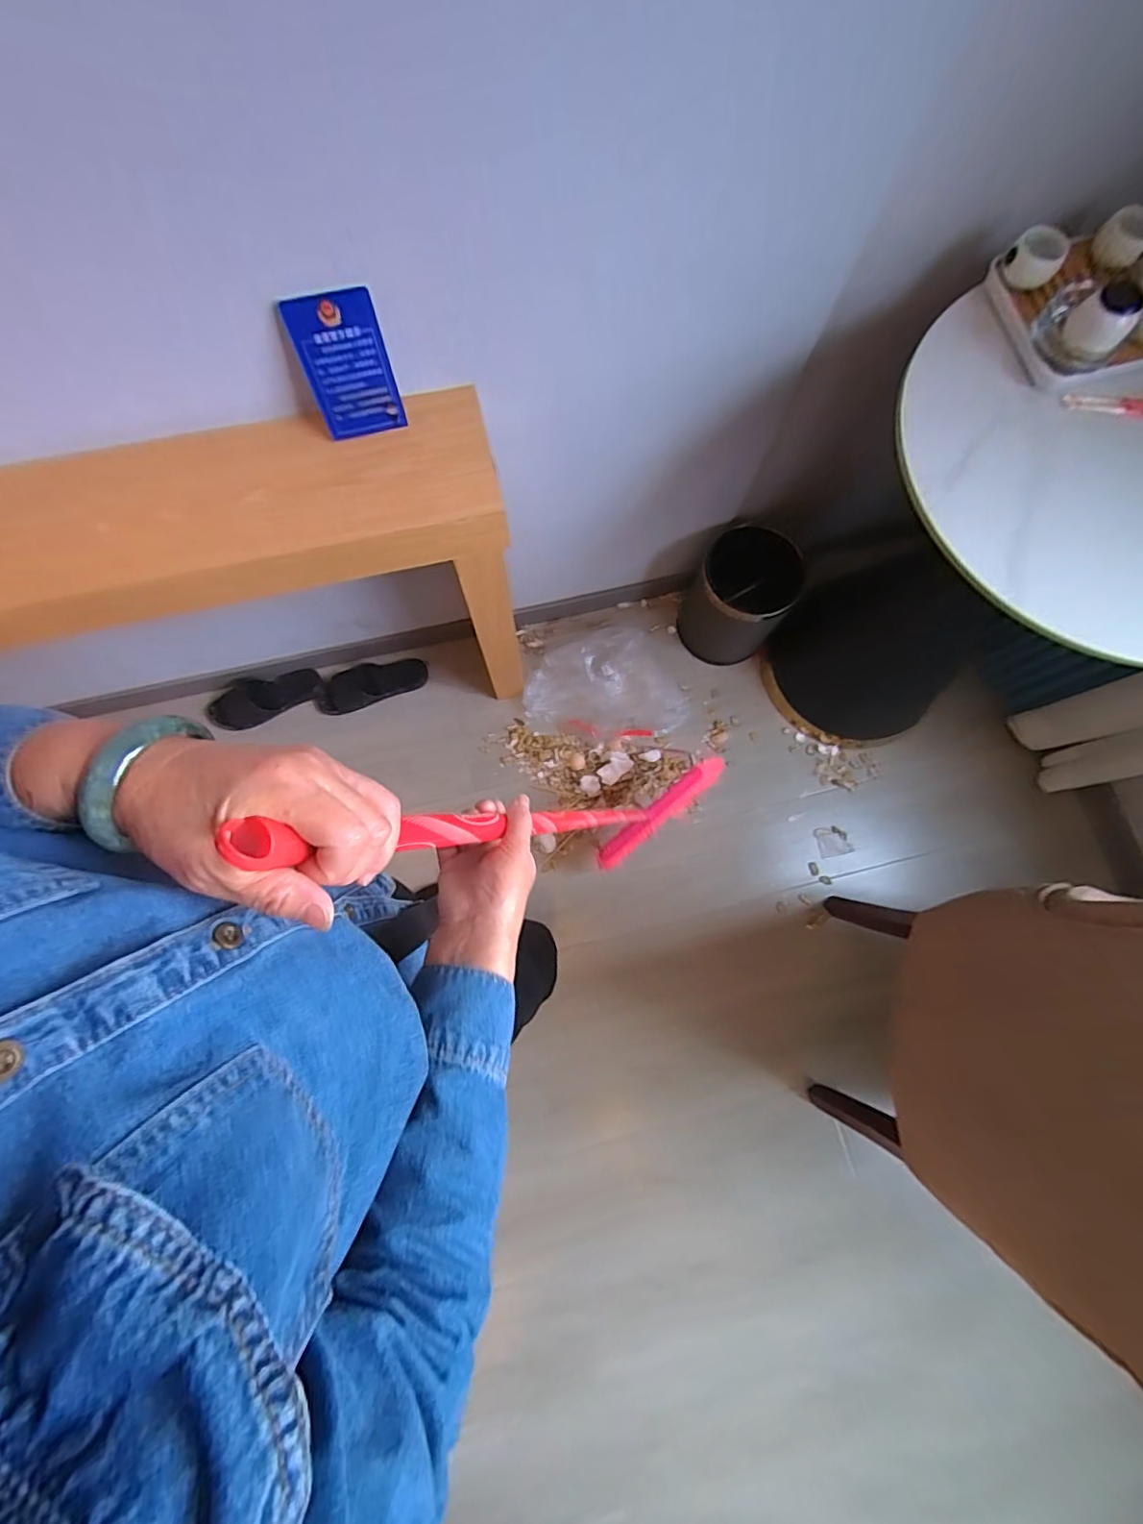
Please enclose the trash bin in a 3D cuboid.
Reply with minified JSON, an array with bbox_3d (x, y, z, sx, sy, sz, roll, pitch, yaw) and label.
[{"bbox_3d":[0.376,-0.369,1.246,0.221,0.242,0.196,31,79,5],"label":"trash bin"}]

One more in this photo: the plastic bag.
[{"bbox_3d":[0.069,-0.178,1.282,0.362,0.094,0.247,-10,78,-3],"label":"plastic bag"}]

